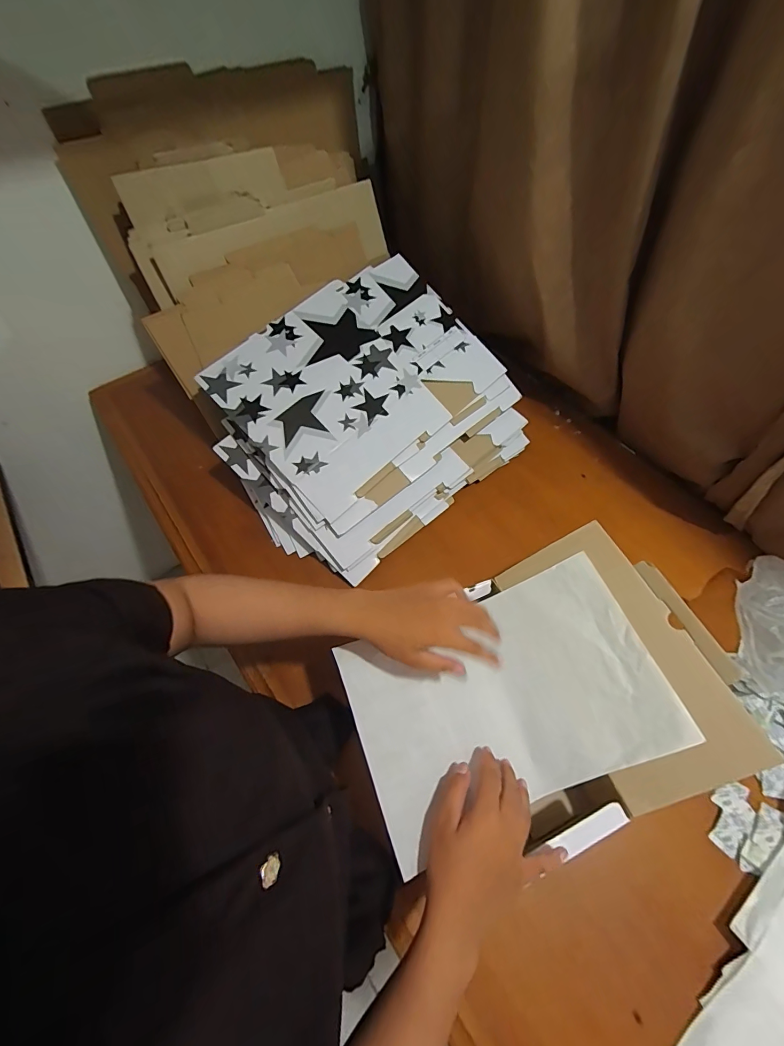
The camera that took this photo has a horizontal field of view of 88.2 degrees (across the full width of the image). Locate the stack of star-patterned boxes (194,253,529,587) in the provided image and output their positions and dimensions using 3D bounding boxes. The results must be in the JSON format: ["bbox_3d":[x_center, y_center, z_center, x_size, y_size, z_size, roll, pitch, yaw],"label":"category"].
[{"bbox_3d":[-0.053,-0.198,0.710,0.488,0.095,0.452,-38,89,-14],"label":"stack of star-patterned boxes"}]

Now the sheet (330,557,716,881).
[{"bbox_3d":[0.109,0.189,0.438,0.297,0.062,0.205,-16,61,-11],"label":"sheet"}]

